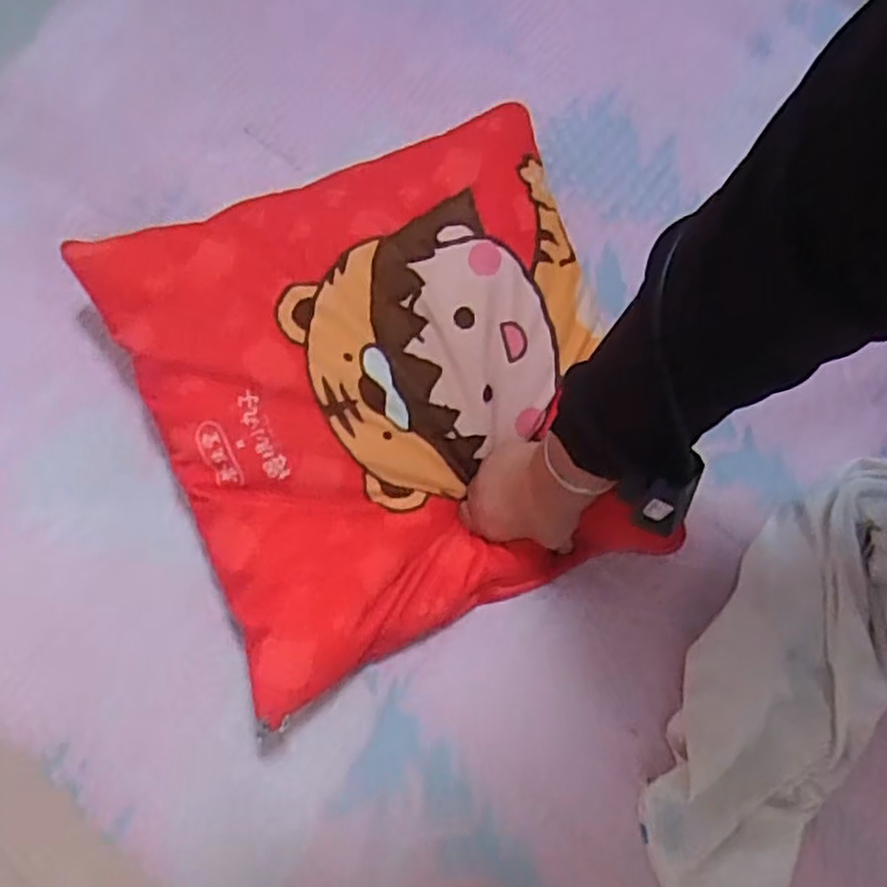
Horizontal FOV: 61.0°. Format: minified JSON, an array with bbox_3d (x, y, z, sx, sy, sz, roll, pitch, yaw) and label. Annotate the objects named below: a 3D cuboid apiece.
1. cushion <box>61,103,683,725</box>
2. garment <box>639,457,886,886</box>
[{"bbox_3d":[-0.037,-0.049,0.613,0.372,0.129,0.375,-24,73,-7],"label":"cushion"},{"bbox_3d":[0.343,0.178,0.588,0.387,0.091,0.301,-7,75,-4],"label":"garment"}]

